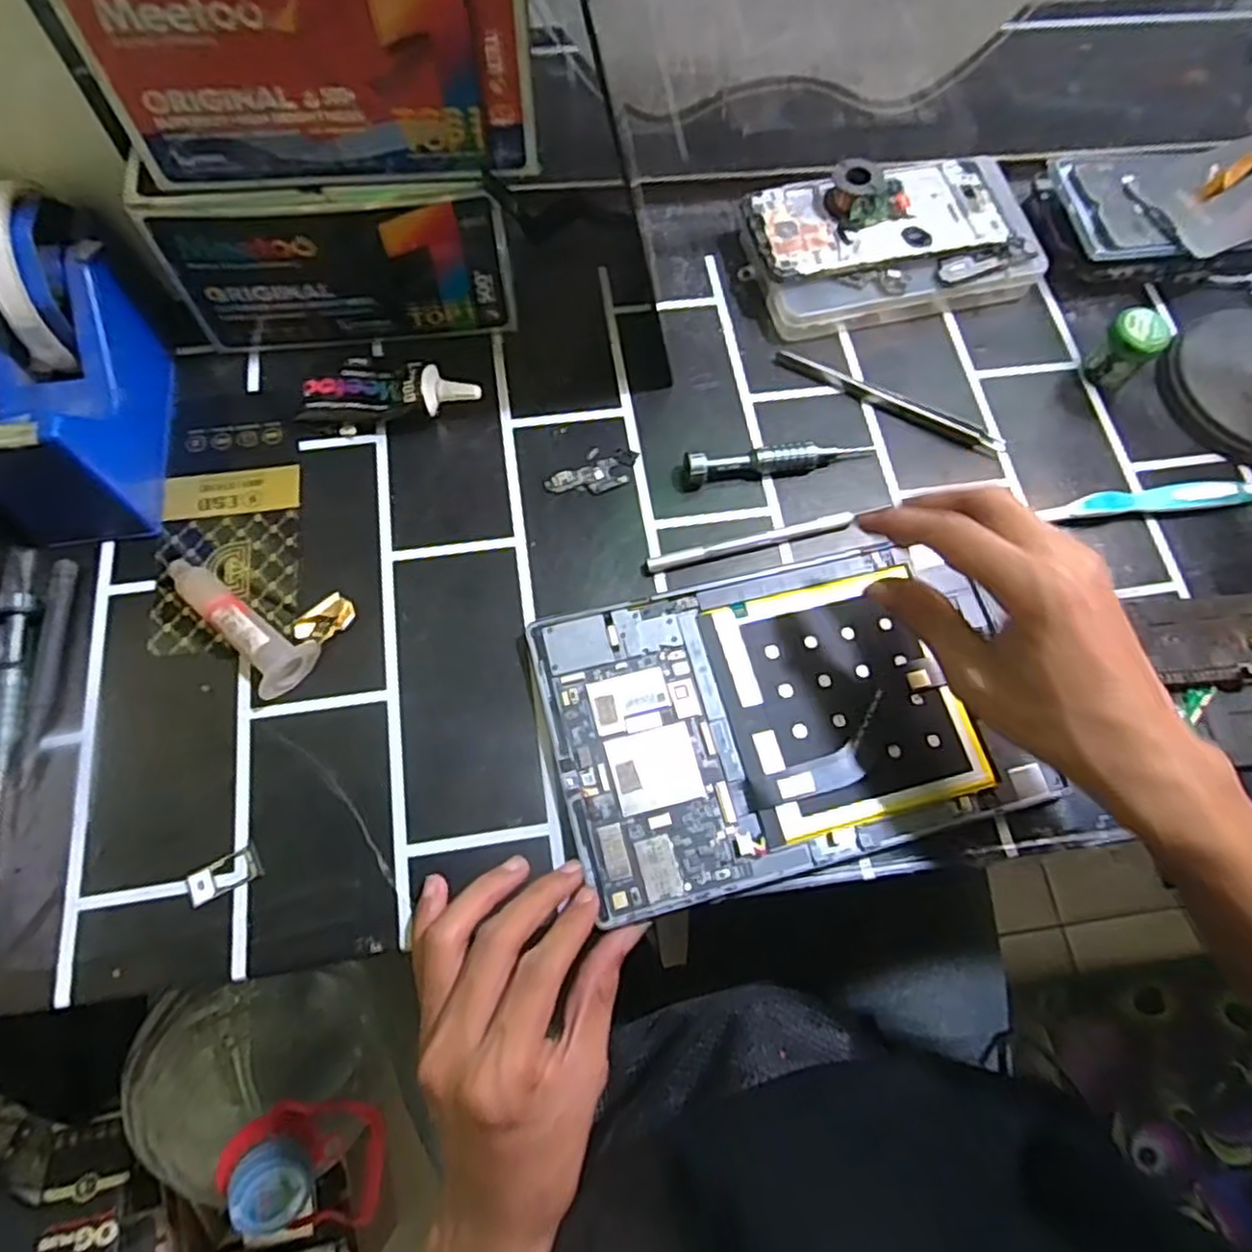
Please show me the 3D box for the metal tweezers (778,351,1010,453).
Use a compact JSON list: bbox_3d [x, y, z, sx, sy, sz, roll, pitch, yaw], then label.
[{"bbox_3d":[0.154,-0.131,0.432,0.139,0.005,0.013,27,70,7],"label":"metal tweezers"}]

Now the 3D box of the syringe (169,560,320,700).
[{"bbox_3d":[-0.191,-0.004,0.362,0.089,0.019,0.030,40,72,12],"label":"syringe"}]

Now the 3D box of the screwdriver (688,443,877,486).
[{"bbox_3d":[0.086,-0.092,0.408,0.109,0.018,0.013,-7,69,-6],"label":"screwdriver"}]

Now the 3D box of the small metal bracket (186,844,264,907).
[{"bbox_3d":[-0.178,0.111,0.327,0.030,0.004,0.015,-28,73,-13],"label":"small metal bracket"}]

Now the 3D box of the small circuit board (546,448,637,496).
[{"bbox_3d":[-0.019,-0.086,0.413,0.052,0.005,0.028,-9,67,-5],"label":"small circuit board"}]

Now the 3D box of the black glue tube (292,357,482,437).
[{"bbox_3d":[-0.135,-0.134,0.415,0.099,0.025,0.042,-8,69,-6],"label":"black glue tube"}]

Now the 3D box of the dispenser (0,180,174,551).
[{"bbox_3d":[-0.282,-0.129,0.366,0.061,0.102,0.149,-5,69,-5],"label":"dispenser"}]

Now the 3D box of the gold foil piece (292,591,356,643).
[{"bbox_3d":[-0.151,-0.003,0.368,0.019,0.007,0.030,42,72,12],"label":"gold foil piece"}]

